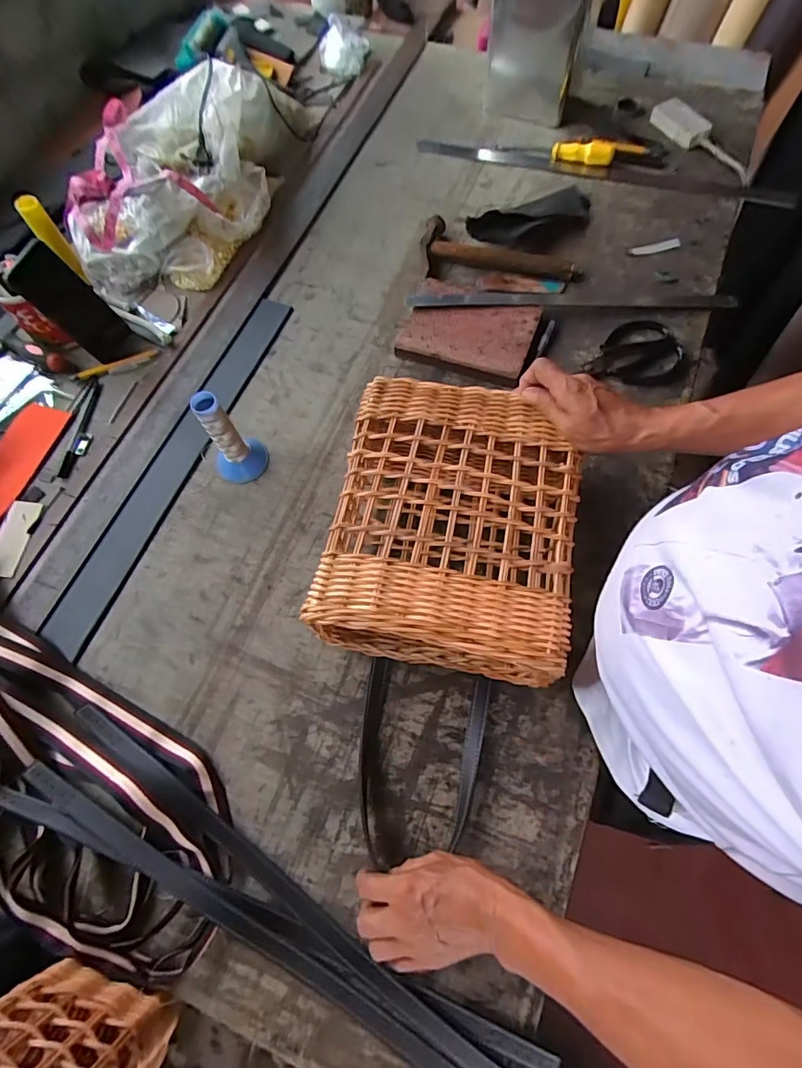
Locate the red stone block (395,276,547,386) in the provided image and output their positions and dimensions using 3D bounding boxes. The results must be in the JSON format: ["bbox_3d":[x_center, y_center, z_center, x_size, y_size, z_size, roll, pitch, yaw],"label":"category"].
[{"bbox_3d":[0.102,-0.300,0.695,0.179,0.024,0.154,19,71,10],"label":"red stone block"}]

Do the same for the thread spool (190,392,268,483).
[{"bbox_3d":[-0.214,-0.119,0.592,0.067,0.128,0.060,-35,71,-10],"label":"thread spool"}]

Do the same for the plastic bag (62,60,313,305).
[{"bbox_3d":[-0.349,-0.602,0.775,0.290,0.131,0.473,9,70,6],"label":"plastic bag"}]

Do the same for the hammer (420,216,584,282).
[{"bbox_3d":[0.153,-0.437,0.736,0.240,0.026,0.098,4,69,5],"label":"hammer"}]

